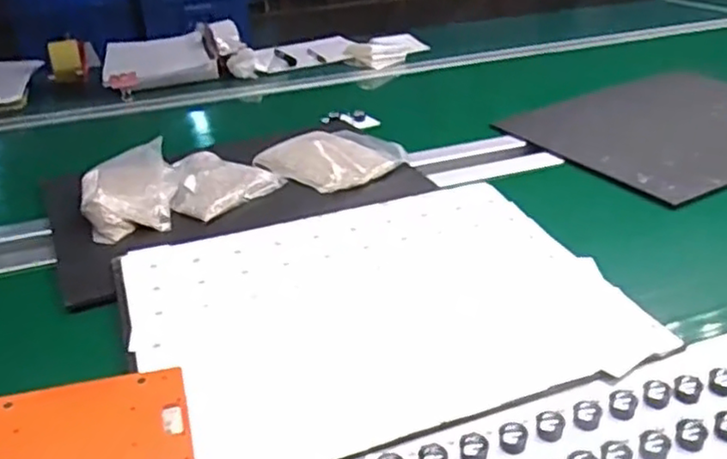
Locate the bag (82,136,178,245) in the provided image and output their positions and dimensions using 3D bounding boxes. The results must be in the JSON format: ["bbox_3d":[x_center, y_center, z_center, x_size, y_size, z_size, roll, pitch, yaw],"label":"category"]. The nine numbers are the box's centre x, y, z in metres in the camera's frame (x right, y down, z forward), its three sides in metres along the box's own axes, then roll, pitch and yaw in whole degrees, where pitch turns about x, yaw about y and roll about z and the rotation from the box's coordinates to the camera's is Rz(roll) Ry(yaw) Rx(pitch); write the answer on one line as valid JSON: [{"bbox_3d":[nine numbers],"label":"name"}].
[{"bbox_3d":[-0.306,-0.051,0.882,0.117,0.045,0.144,-10,32,-14],"label":"bag"}]

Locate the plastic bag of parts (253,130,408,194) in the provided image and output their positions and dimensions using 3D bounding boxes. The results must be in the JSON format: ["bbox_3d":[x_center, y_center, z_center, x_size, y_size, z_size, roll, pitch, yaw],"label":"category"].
[{"bbox_3d":[-0.052,-0.104,0.998,0.183,0.028,0.168,22,38,36],"label":"plastic bag of parts"}]

